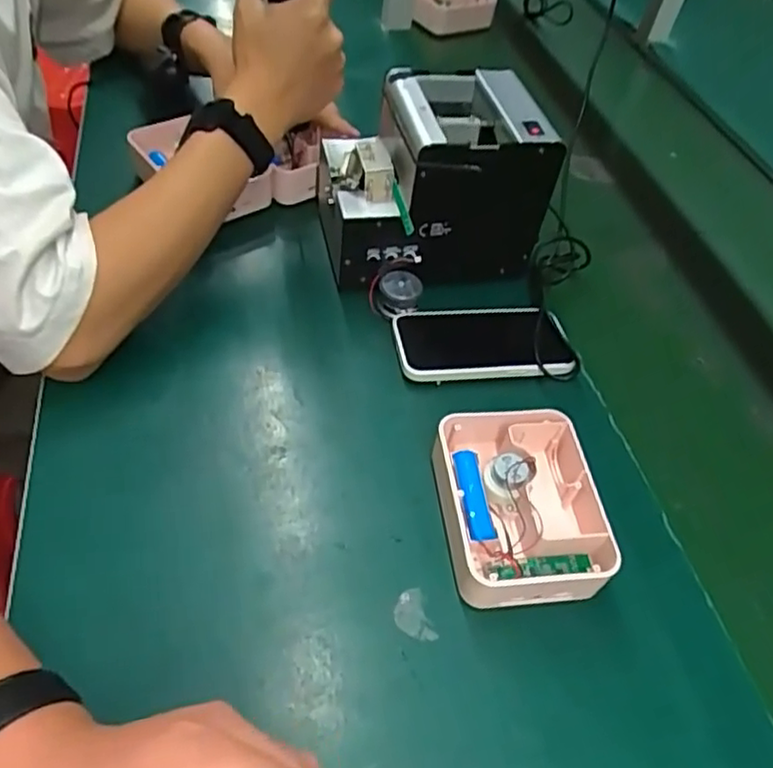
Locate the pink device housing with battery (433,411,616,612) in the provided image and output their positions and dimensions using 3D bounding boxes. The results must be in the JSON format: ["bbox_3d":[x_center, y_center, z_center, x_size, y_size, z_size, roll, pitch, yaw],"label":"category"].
[{"bbox_3d":[0.089,0.082,0.449,0.105,0.049,0.126,-2,50,-9],"label":"pink device housing with battery"}]

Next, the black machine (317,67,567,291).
[{"bbox_3d":[0.036,-0.180,0.595,0.176,0.155,0.135,-6,50,-14],"label":"black machine"}]

